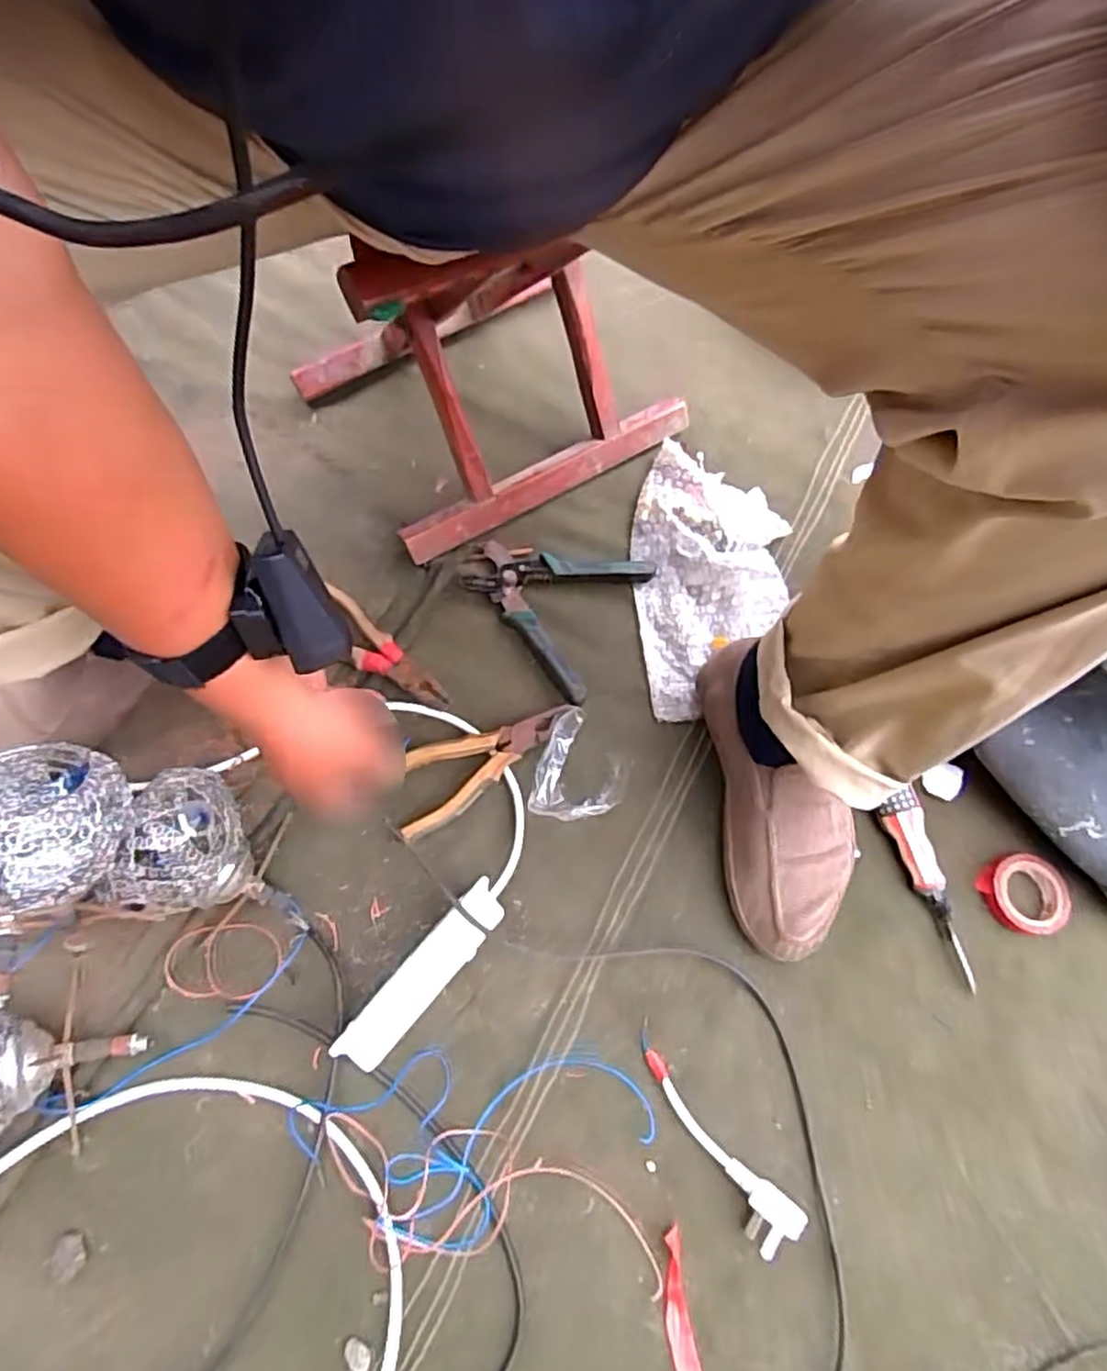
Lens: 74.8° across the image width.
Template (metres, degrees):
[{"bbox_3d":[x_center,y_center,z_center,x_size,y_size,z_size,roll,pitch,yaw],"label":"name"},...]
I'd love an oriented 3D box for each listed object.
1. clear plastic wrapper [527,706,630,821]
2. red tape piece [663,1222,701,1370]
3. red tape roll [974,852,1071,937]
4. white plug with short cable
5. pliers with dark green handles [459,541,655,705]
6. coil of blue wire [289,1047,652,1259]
[{"bbox_3d":[0.025,0.069,0.599,0.074,0.024,0.087,14,69,2],"label":"clear plastic wrapper"},{"bbox_3d":[0.083,0.419,0.478,0.019,0.006,0.100,-7,70,-6],"label":"red tape piece"},{"bbox_3d":[0.380,0.168,0.582,0.056,0.018,0.061,1,69,-3],"label":"red tape roll"},{"bbox_3d":[0.107,0.316,0.509,0.036,0.030,0.155,-36,75,-15],"label":"white plug with short cable"},{"bbox_3d":[-0.006,-0.081,0.655,0.147,0.014,0.150,28,70,8],"label":"pliers with dark green handles"},{"bbox_3d":[-0.054,0.304,0.490,0.231,0.029,0.117,-18,71,-10],"label":"coil of blue wire"}]

